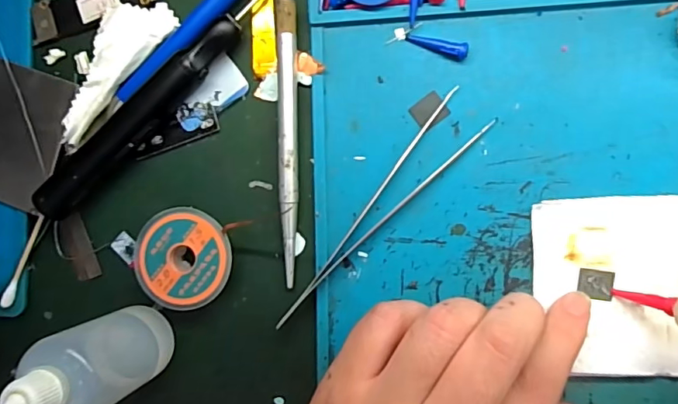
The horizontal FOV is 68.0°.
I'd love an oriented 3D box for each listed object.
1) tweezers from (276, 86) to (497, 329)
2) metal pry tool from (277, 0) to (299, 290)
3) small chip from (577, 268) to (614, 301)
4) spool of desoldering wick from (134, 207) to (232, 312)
[{"bbox_3d":[0.013,0.002,0.222,0.126,0.008,0.023,-44,84,7],"label":"tweezers"},{"bbox_3d":[-0.023,-0.026,0.226,0.008,0.012,0.125,0,90,9],"label":"metal pry tool"},{"bbox_3d":[0.107,0.034,0.209,0.014,0.004,0.012,7,91,9],"label":"small chip"},{"bbox_3d":[-0.071,0.026,0.235,0.044,0.013,0.045,0,90,9],"label":"spool of desoldering wick"}]

